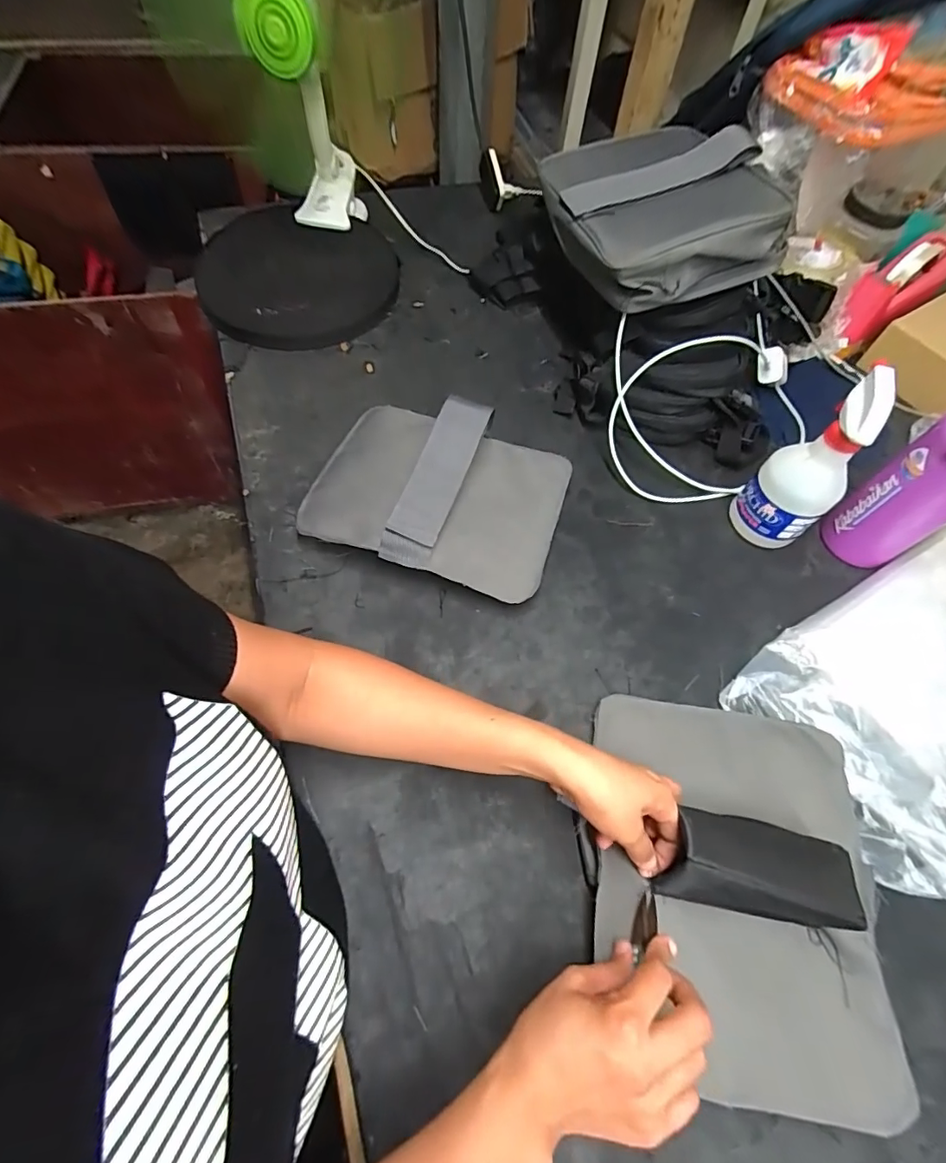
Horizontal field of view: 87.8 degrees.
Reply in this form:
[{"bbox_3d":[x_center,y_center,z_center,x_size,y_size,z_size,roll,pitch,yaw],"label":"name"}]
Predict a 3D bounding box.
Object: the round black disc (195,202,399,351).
[{"bbox_3d":[-0.262,-0.443,0.722,0.286,0.029,0.265,1,67,-3],"label":"round black disc"}]

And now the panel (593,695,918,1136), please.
[{"bbox_3d":[0.204,0.216,0.374,0.222,0.073,0.271,10,62,2],"label":"panel"}]

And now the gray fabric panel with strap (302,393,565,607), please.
[{"bbox_3d":[-0.036,-0.110,0.537,0.262,0.074,0.215,17,62,6],"label":"gray fabric panel with strap"}]

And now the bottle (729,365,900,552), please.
[{"bbox_3d":[0.343,-0.112,0.500,0.071,0.185,0.077,-38,70,-21],"label":"bottle"}]

